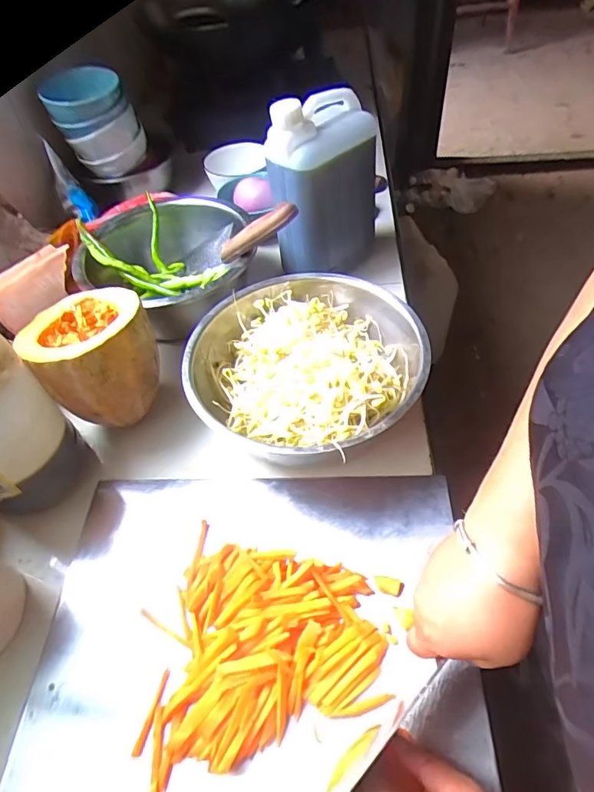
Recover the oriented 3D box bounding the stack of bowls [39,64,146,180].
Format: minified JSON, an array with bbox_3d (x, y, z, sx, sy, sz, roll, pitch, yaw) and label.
[{"bbox_3d":[-0.321,-0.440,0.784,0.123,0.158,0.115,-20,51,-10],"label":"stack of bowls"}]

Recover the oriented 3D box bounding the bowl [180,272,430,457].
[{"bbox_3d":[0.012,-0.049,0.561,0.260,0.084,0.240,-3,50,4],"label":"bowl"}]

